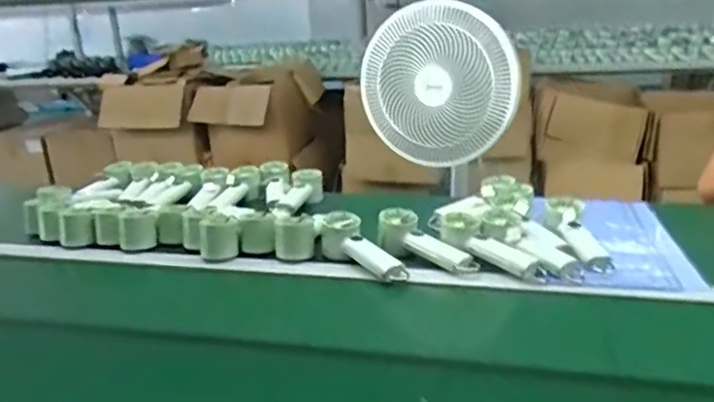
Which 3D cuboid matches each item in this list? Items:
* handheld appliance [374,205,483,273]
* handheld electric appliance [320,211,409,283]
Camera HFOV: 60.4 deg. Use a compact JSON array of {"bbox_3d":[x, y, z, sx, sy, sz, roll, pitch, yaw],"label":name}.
[{"bbox_3d":[0.115,0.071,1.012,0.177,0.063,0.057,28,28,11],"label":"handheld appliance"},{"bbox_3d":[0.005,0.074,0.973,0.063,0.060,0.181,-15,22,-29],"label":"handheld electric appliance"}]

